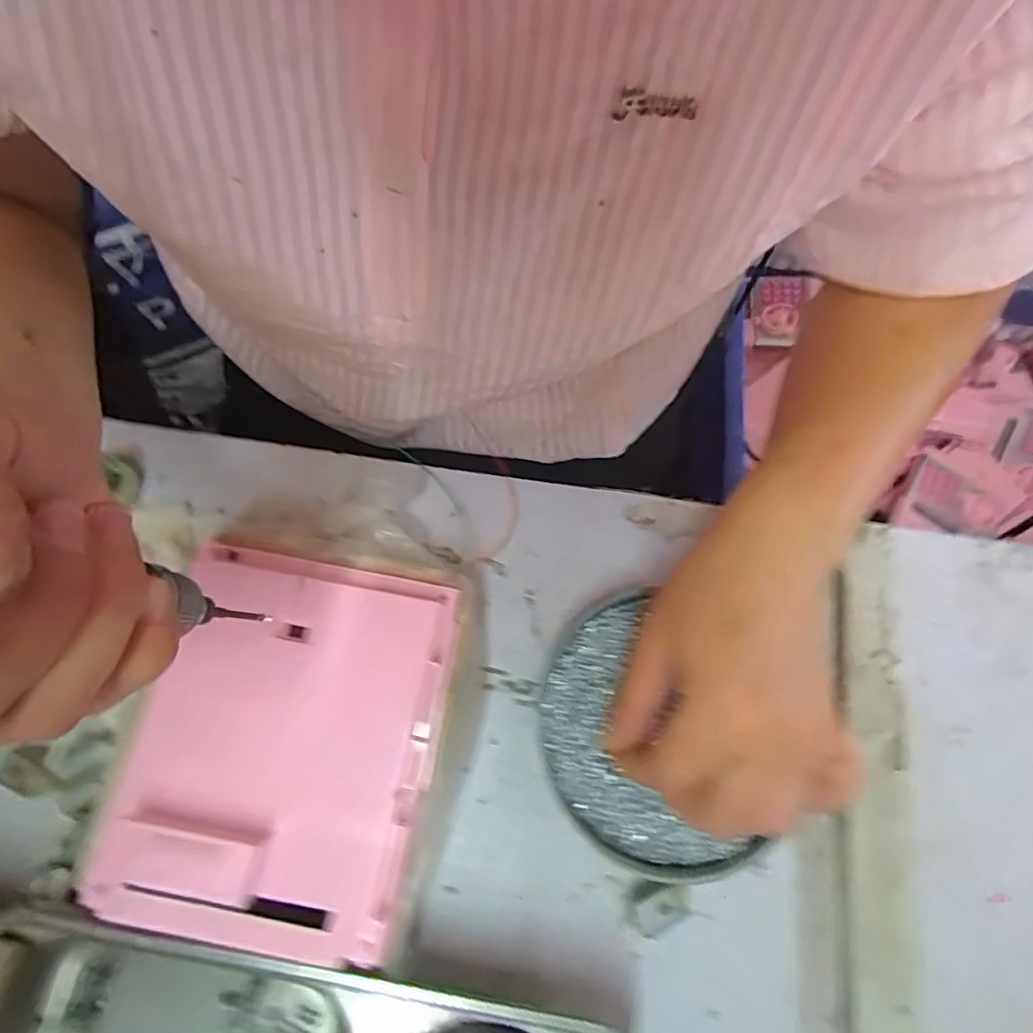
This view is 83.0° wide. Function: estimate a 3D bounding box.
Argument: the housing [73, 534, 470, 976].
[{"bbox_3d":[-0.101,0.097,0.260,0.123,0.019,0.155,12,73,2],"label":"housing"}]

